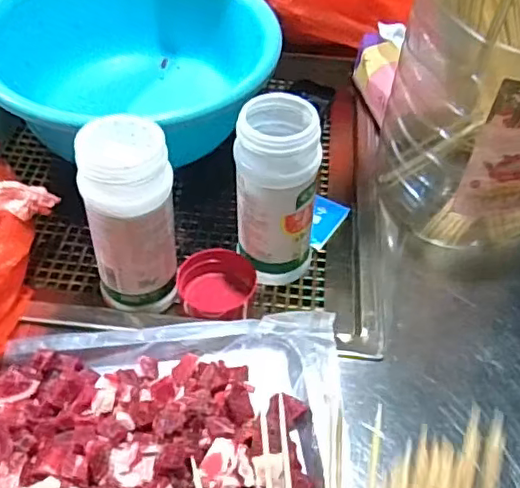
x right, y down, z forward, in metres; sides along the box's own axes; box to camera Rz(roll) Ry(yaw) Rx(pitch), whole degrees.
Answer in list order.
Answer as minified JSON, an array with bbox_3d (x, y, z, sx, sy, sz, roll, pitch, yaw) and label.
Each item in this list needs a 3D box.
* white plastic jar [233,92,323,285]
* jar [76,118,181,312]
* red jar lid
[{"bbox_3d":[0.013,-0.037,0.473,0.062,0.157,0.061,5,49,2],"label":"white plastic jar"},{"bbox_3d":[-0.095,-0.018,0.446,0.060,0.147,0.064,1,49,-2],"label":"jar"},{"bbox_3d":[-0.036,0.037,0.500,0.063,0.028,0.066,1,49,-2],"label":"red jar lid"}]

